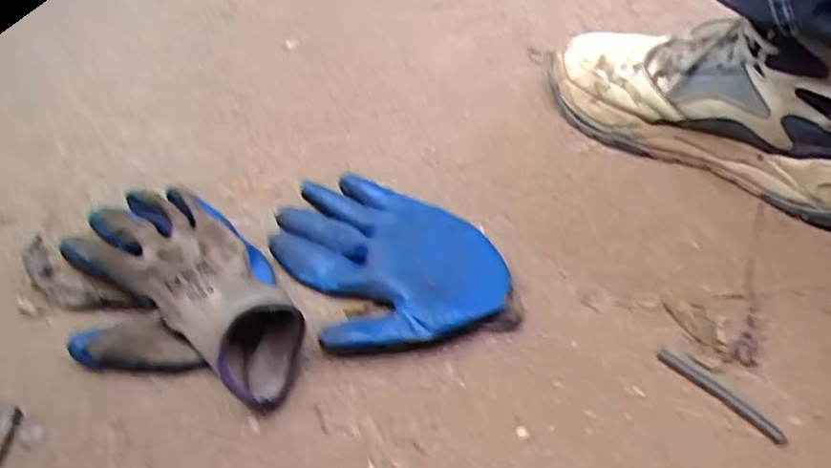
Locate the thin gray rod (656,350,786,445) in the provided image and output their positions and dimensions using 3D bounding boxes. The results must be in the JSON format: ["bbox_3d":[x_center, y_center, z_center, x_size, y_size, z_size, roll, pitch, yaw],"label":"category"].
[{"bbox_3d":[0.184,0.096,0.443,0.010,0.004,0.084,-38,57,-25],"label":"thin gray rod"}]

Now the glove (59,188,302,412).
[{"bbox_3d":[-0.163,0.032,0.474,0.211,0.061,0.130,33,59,28],"label":"glove"}]

